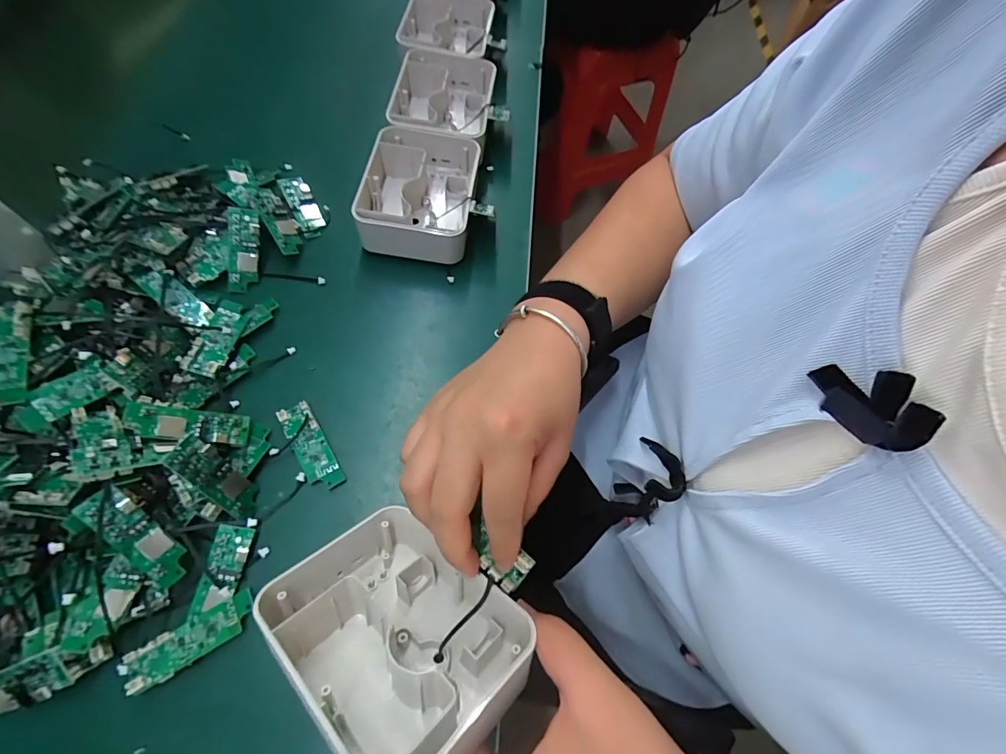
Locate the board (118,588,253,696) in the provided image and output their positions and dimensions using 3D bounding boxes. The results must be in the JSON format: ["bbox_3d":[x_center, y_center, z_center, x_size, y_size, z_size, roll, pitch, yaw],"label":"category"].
[{"bbox_3d":[-0.190,0.160,0.261,0.071,0.012,0.024,-29,70,-15],"label":"board"}]

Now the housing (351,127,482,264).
[{"bbox_3d":[-0.080,-0.173,0.415,0.104,0.050,0.124,5,65,0],"label":"housing"}]

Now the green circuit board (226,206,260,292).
[{"bbox_3d":[-0.227,-0.111,0.378,0.025,0.007,0.071,0,97,-19],"label":"green circuit board"}]

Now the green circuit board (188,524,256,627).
[{"bbox_3d":[-0.182,0.126,0.281,0.022,0.005,0.056,8,65,1],"label":"green circuit board"}]

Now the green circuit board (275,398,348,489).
[{"bbox_3d":[-0.143,0.051,0.320,0.024,0.011,0.070,-30,70,-15],"label":"green circuit board"}]

